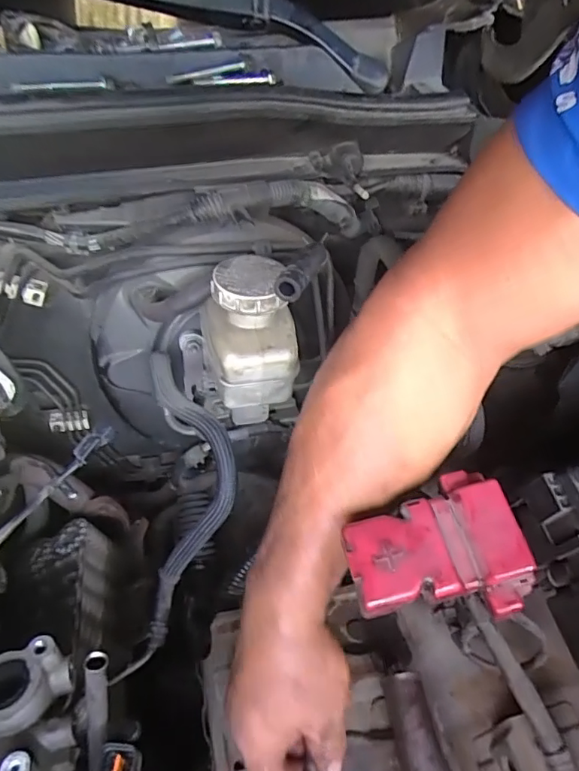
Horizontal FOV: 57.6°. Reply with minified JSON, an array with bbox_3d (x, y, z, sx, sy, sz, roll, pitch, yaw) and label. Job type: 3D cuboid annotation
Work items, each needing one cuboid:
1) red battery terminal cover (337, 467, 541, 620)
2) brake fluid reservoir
[{"bbox_3d":[0.083,0.096,0.304,0.098,0.032,0.076,-13,58,-4],"label":"red battery terminal cover"},{"bbox_3d":[-0.028,-0.037,0.387,0.067,0.096,0.073,-4,43,-11],"label":"brake fluid reservoir"}]

